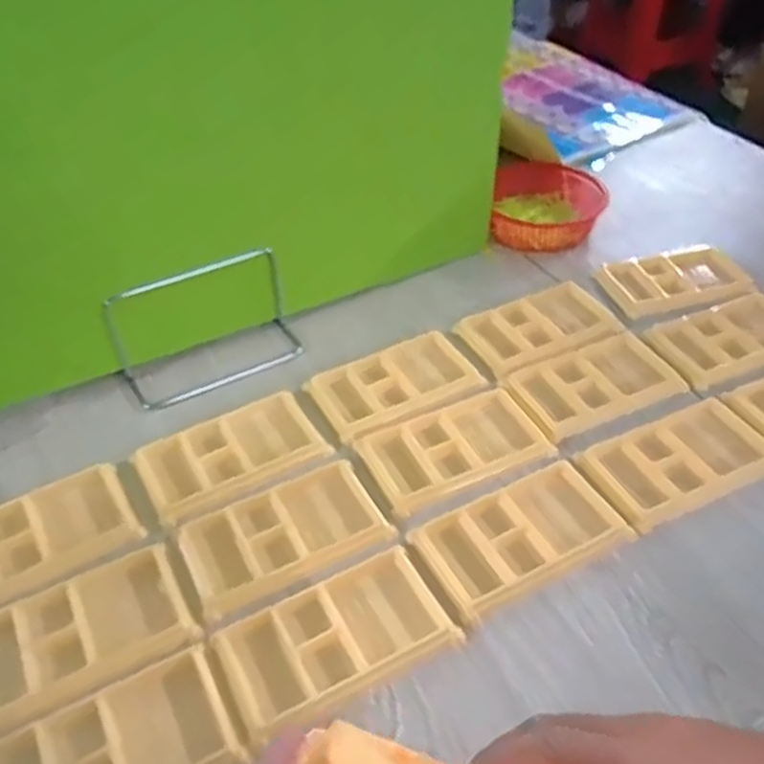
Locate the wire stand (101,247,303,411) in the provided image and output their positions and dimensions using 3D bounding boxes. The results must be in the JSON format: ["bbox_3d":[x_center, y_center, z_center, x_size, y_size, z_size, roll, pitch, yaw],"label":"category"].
[{"bbox_3d":[-0.154,-0.047,0.649,0.160,0.084,0.072,-22,47,-20],"label":"wire stand"}]

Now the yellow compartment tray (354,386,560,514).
[{"bbox_3d":[0.057,0.051,0.583,0.138,0.012,0.080,-20,46,-18],"label":"yellow compartment tray"}]

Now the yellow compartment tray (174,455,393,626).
[{"bbox_3d":[-0.070,0.108,0.526,0.138,0.013,0.079,-20,46,-18],"label":"yellow compartment tray"}]

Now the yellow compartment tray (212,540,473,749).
[{"bbox_3d":[-0.028,0.157,0.455,0.135,0.010,0.078,-20,46,-19],"label":"yellow compartment tray"}]

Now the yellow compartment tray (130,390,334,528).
[{"bbox_3d":[-0.118,0.054,0.581,0.139,0.015,0.083,-24,47,-21],"label":"yellow compartment tray"}]

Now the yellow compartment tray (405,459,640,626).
[{"bbox_3d":[0.098,0.107,0.519,0.141,0.015,0.077,-21,46,-19],"label":"yellow compartment tray"}]

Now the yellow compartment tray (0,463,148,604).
[{"bbox_3d":[-0.249,0.111,0.524,0.137,0.013,0.083,-24,47,-22],"label":"yellow compartment tray"}]

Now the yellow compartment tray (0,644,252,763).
[{"bbox_3d":[-0.153,0.210,0.412,0.134,0.012,0.079,-22,47,-20],"label":"yellow compartment tray"}]

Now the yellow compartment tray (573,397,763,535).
[{"bbox_3d":[0.229,0.059,0.563,0.146,0.008,0.080,-20,46,-18],"label":"yellow compartment tray"}]

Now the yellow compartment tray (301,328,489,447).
[{"bbox_3d":[0.013,0.002,0.625,0.136,0.010,0.083,-22,47,-20],"label":"yellow compartment tray"}]

